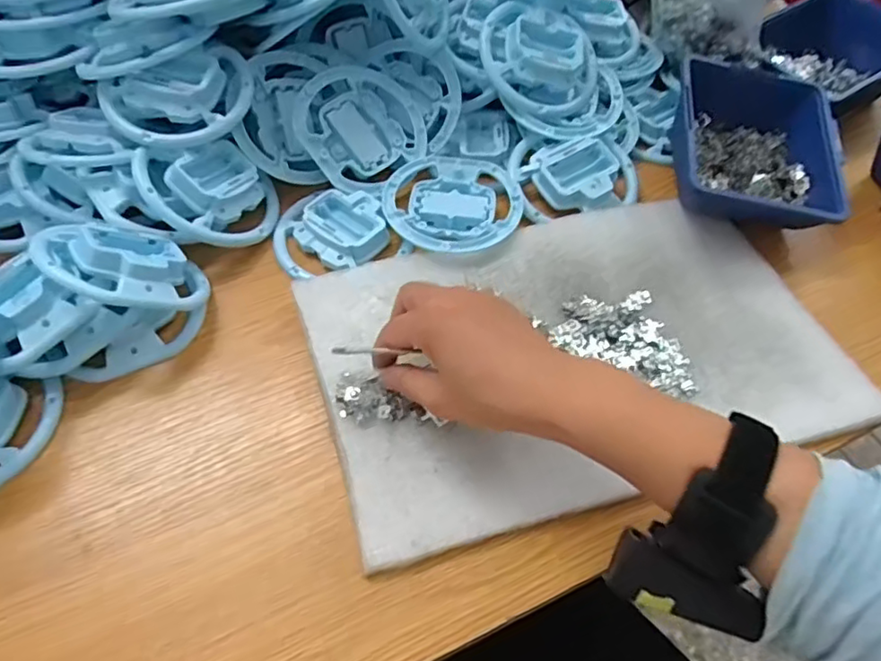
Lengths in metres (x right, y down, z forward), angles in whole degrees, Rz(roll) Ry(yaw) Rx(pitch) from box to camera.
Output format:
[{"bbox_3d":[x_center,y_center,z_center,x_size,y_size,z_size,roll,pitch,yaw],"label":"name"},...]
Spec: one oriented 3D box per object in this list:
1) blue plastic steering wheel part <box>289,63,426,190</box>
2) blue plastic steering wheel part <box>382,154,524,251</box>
[{"bbox_3d":[-0.064,-0.165,0.495,0.098,0.016,0.096,3,82,-20],"label":"blue plastic steering wheel part"},{"bbox_3d":[0.009,-0.097,0.480,0.104,0.016,0.098,0,55,-3],"label":"blue plastic steering wheel part"}]

